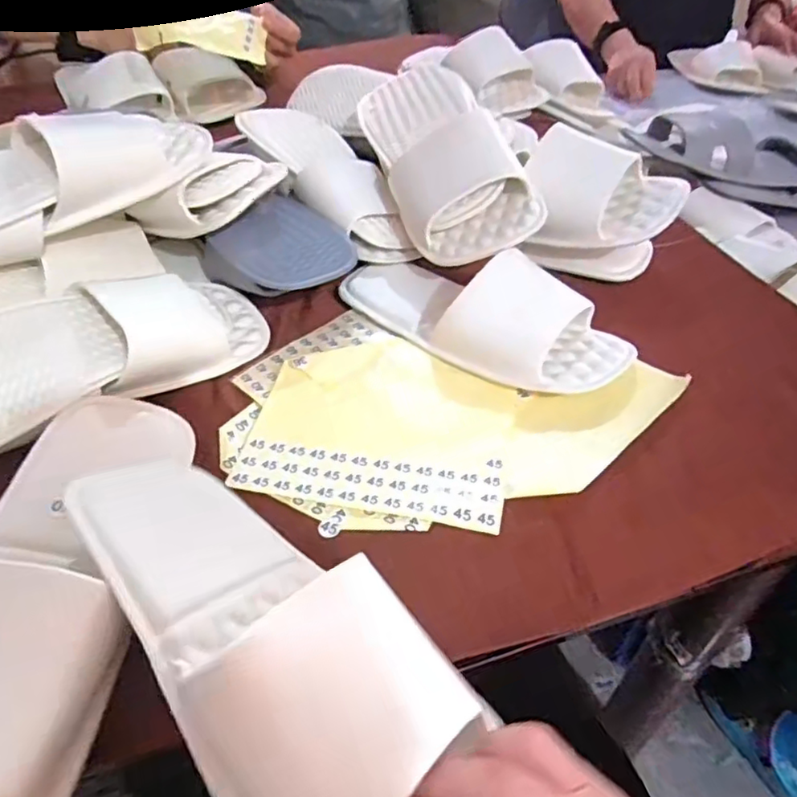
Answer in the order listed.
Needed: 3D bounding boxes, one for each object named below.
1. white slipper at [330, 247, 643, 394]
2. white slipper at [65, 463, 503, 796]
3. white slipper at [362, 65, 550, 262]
[{"bbox_3d":[0.056,-0.071,0.453,0.229,0.053,0.089,25,51,24],"label":"white slipper"},{"bbox_3d":[-0.054,0.099,0.272,0.103,0.066,0.258,-27,44,-27],"label":"white slipper"},{"bbox_3d":[0.030,-0.220,0.538,0.112,0.058,0.285,-26,55,7],"label":"white slipper"}]

